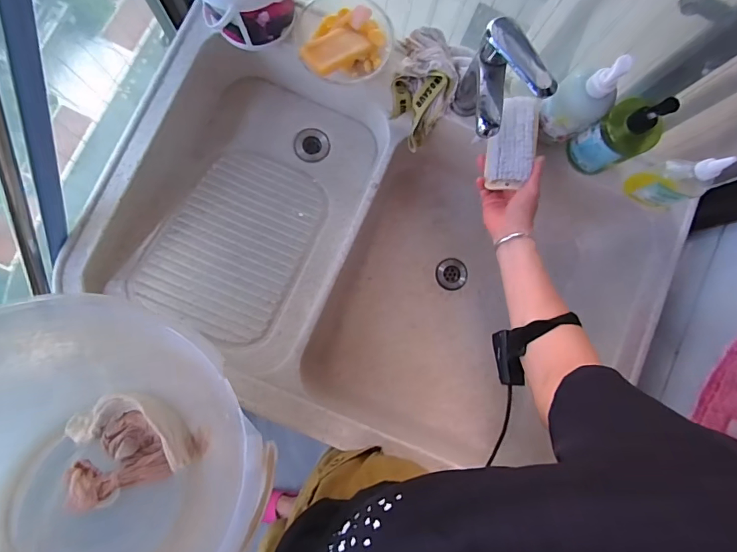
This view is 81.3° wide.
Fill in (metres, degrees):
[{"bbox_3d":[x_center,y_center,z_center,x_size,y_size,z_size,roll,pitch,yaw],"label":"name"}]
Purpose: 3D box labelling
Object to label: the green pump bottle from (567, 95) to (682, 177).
[{"bbox_3d":[0.353,-0.197,0.598,0.065,0.155,0.074,-32,88,-7],"label":"green pump bottle"}]

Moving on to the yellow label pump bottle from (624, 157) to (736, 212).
[{"bbox_3d":[0.447,-0.140,0.610,0.075,0.139,0.065,-17,86,-6],"label":"yellow label pump bottle"}]

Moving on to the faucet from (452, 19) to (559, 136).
[{"bbox_3d":[0.177,-0.244,0.592,0.080,0.150,0.124,-2,85,-5],"label":"faucet"}]

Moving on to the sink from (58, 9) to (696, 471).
[{"bbox_3d":[0.018,-0.026,0.747,0.827,0.228,0.553,21,83,-2],"label":"sink"}]

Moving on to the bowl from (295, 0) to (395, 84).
[{"bbox_3d":[-0.034,-0.353,0.641,0.138,0.061,0.143,0,85,-4],"label":"bowl"}]

